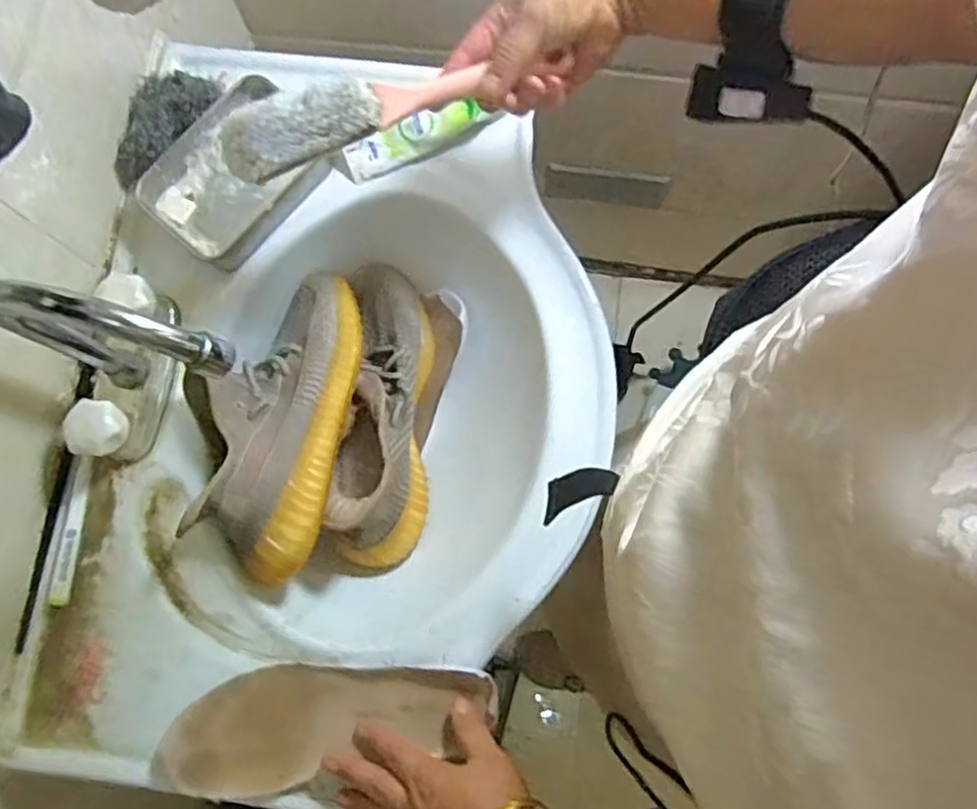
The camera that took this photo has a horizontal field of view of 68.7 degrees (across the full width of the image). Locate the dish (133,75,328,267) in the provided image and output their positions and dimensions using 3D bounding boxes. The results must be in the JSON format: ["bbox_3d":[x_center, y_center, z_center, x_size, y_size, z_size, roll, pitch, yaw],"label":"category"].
[{"bbox_3d":[-0.211,-0.196,0.605,0.102,0.037,0.148,40,82,7],"label":"dish"}]

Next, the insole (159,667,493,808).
[{"bbox_3d":[-0.118,0.230,0.516,0.241,0.015,0.087,-13,79,1],"label":"insole"}]

